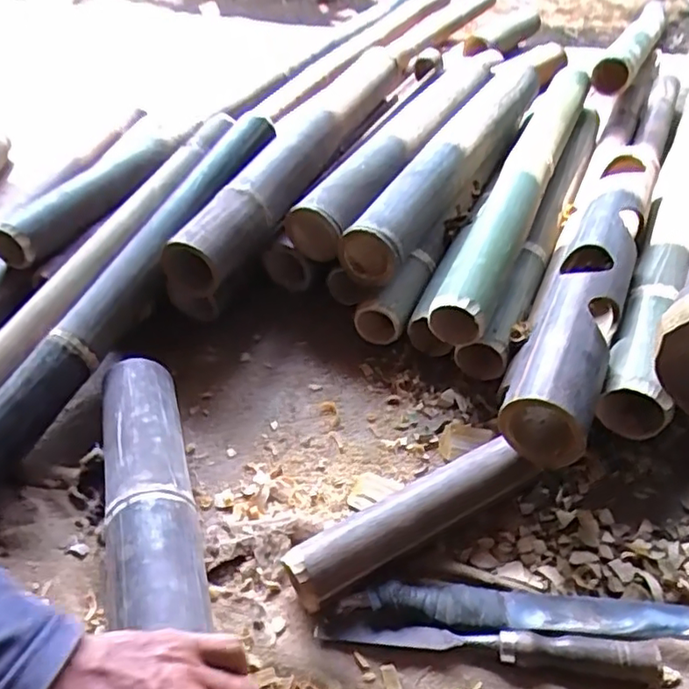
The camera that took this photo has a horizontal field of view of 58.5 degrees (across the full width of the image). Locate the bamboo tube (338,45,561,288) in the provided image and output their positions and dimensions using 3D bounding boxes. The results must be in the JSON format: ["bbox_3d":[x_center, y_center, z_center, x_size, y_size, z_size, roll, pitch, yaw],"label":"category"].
[{"bbox_3d":[0.182,-0.289,0.894,0.088,0.083,0.620,19,48,24],"label":"bamboo tube"}]

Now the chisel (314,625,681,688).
[{"bbox_3d":[0.108,0.220,0.455,0.255,0.024,0.025,4,43,10],"label":"chisel"}]

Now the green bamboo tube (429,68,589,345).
[{"bbox_3d":[0.251,-0.228,0.833,0.059,0.065,0.639,15,46,21],"label":"green bamboo tube"}]

